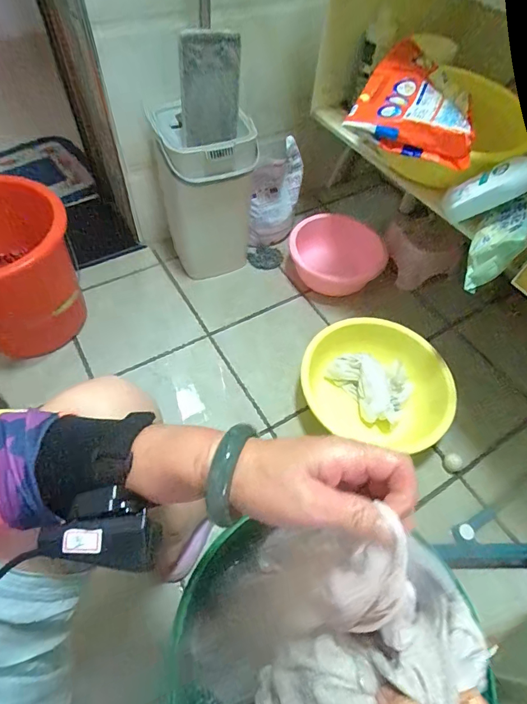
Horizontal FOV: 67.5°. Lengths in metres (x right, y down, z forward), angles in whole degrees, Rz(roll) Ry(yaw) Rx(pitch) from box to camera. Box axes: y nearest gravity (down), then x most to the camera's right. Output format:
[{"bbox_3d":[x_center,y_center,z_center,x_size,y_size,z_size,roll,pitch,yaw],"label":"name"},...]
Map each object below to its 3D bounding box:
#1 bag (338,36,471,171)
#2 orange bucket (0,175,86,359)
[{"bbox_3d":[0.279,-0.454,0.713,0.213,0.091,0.235,17,56,8],"label":"bag"},{"bbox_3d":[-0.576,-0.184,0.914,0.296,0.318,0.317,-21,59,-17],"label":"orange bucket"}]

